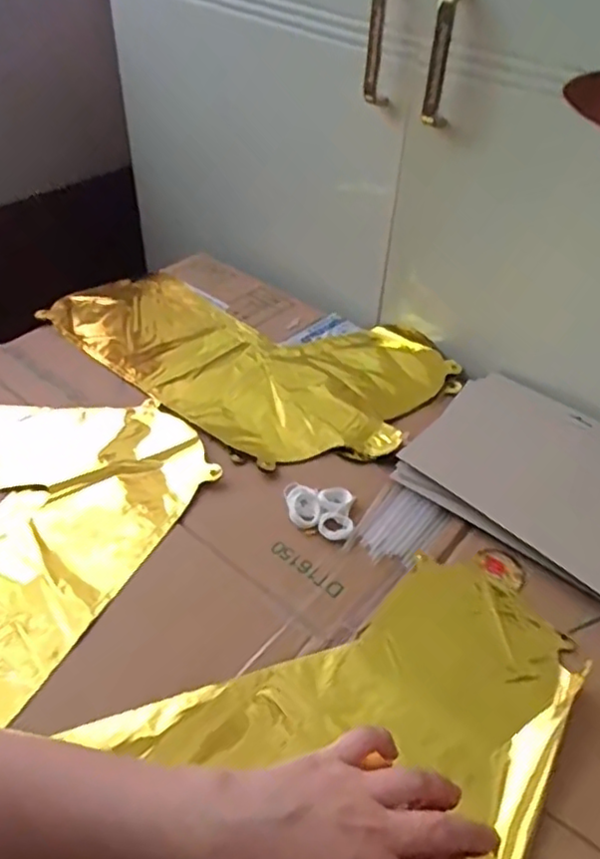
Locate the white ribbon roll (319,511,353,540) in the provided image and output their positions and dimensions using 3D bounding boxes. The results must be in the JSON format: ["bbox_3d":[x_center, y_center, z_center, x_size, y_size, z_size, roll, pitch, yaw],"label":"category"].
[{"bbox_3d":[0.028,0.075,0.507,0.025,0.009,0.020,18,45,14],"label":"white ribbon roll"}]

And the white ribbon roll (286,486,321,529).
[{"bbox_3d":[0.003,0.062,0.519,0.024,0.010,0.039,-6,45,-11],"label":"white ribbon roll"}]

